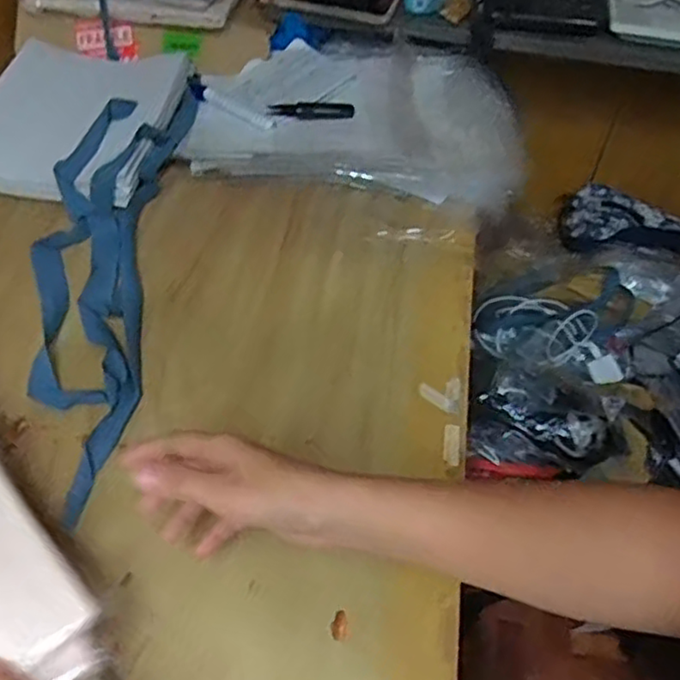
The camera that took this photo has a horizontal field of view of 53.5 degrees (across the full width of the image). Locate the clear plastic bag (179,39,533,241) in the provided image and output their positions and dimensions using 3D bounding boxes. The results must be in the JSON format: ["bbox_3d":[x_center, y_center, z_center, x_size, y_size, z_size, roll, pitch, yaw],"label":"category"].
[{"bbox_3d":[0.034,-0.265,0.802,0.380,0.046,0.330,20,52,14],"label":"clear plastic bag"}]

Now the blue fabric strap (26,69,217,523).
[{"bbox_3d":[-0.225,-0.104,0.643,0.132,0.036,0.565,2,50,-1],"label":"blue fabric strap"}]

